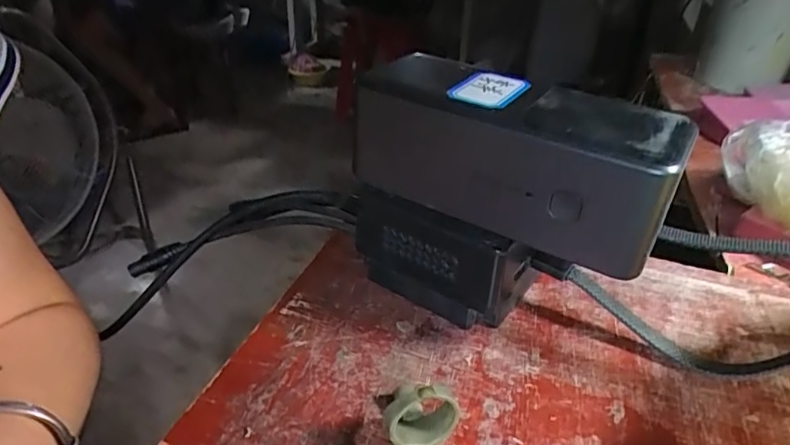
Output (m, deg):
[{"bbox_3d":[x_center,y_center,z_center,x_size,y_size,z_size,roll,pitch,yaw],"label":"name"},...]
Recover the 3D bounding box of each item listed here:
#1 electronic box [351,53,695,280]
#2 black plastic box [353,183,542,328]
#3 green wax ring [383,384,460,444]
[{"bbox_3d":[0.043,-0.029,0.214,0.127,0.052,0.051,17,34,23],"label":"electronic box"},{"bbox_3d":[0.023,0.011,0.250,0.080,0.053,0.038,21,36,28],"label":"black plastic box"},{"bbox_3d":[0.008,0.066,0.185,0.025,0.030,0.014,-10,33,-19],"label":"green wax ring"}]

